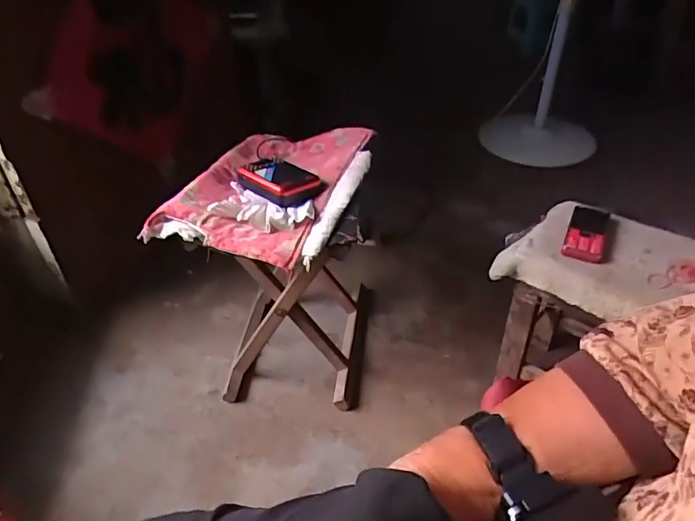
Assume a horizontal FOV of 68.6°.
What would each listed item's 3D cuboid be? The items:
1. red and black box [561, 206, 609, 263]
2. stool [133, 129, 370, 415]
[{"bbox_3d":[0.350,-0.042,0.745,0.052,0.033,0.101,15,41,20],"label":"red and black box"},{"bbox_3d":[-0.109,0.021,0.911,0.278,0.403,0.339,5,38,8],"label":"stool"}]

